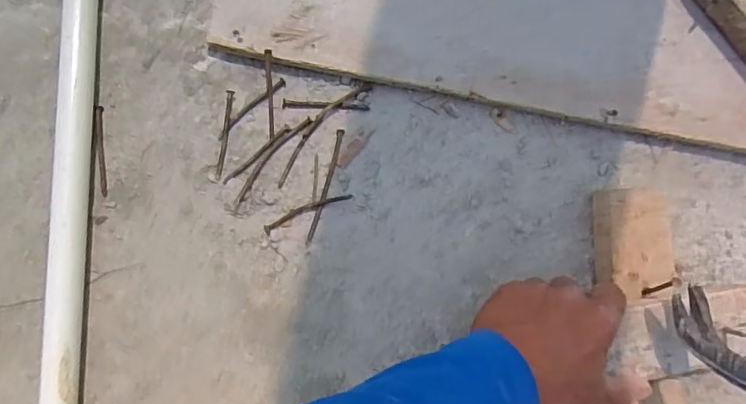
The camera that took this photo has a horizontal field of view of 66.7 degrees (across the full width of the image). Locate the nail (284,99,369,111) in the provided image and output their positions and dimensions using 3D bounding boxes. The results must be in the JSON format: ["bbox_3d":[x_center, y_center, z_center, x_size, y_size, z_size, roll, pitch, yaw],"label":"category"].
[{"bbox_3d":[-0.041,-0.084,0.496,0.075,0.004,0.007,2,81,-5],"label":"nail"}]

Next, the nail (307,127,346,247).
[{"bbox_3d":[-0.040,-0.013,0.488,0.007,0.004,0.103,15,81,-3],"label":"nail"}]

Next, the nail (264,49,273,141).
[{"bbox_3d":[-0.089,-0.092,0.489,0.006,0.010,0.076,-1,97,-5],"label":"nail"}]

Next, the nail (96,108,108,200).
[{"bbox_3d":[-0.225,-0.043,0.470,0.005,0.007,0.075,-4,82,-5],"label":"nail"}]

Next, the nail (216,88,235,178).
[{"bbox_3d":[-0.126,-0.058,0.482,0.006,0.004,0.076,7,81,-4],"label":"nail"}]

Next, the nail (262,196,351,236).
[{"bbox_3d":[-0.056,0.007,0.481,0.077,0.004,0.011,-25,84,-8],"label":"nail"}]

